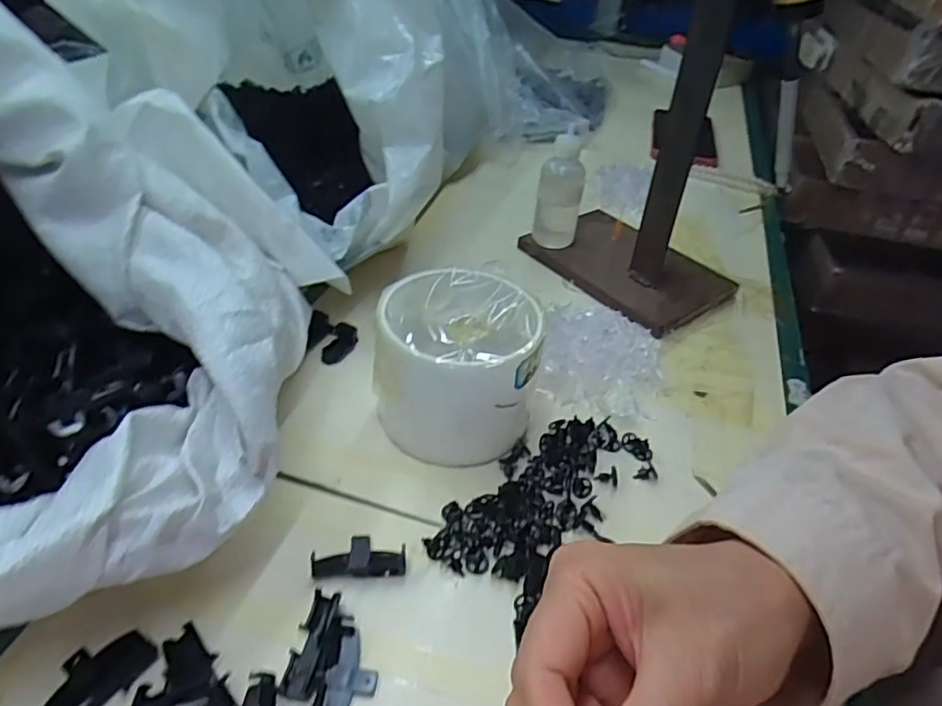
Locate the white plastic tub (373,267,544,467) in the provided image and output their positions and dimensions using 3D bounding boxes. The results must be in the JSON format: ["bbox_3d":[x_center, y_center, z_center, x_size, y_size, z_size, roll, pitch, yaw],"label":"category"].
[{"bbox_3d":[-0.008,0.008,0.329,0.082,0.070,0.084,4,40,-3],"label":"white plastic tub"}]

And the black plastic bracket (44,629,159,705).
[{"bbox_3d":[-0.138,0.118,0.221,0.018,0.014,0.040,30,45,25],"label":"black plastic bracket"}]

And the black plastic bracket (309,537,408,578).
[{"bbox_3d":[-0.051,0.091,0.275,0.041,0.009,0.021,1,40,-7],"label":"black plastic bracket"}]

